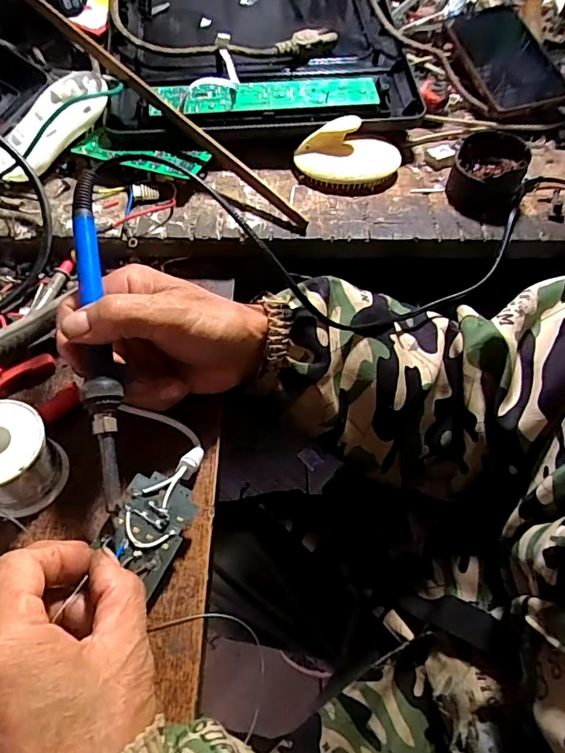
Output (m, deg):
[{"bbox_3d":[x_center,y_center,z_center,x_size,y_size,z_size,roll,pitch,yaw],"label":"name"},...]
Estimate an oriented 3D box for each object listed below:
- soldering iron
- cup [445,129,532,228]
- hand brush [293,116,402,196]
[{"bbox_3d":[-0.107,-0.026,0.280,0.017,0.018,0.198,-7,78,-9],"label":"soldering iron"},{"bbox_3d":[0.173,-0.168,0.405,0.060,0.043,0.064,2,58,-4],"label":"cup"},{"bbox_3d":[0.058,-0.191,0.416,0.093,0.038,0.059,9,58,1],"label":"hand brush"}]

